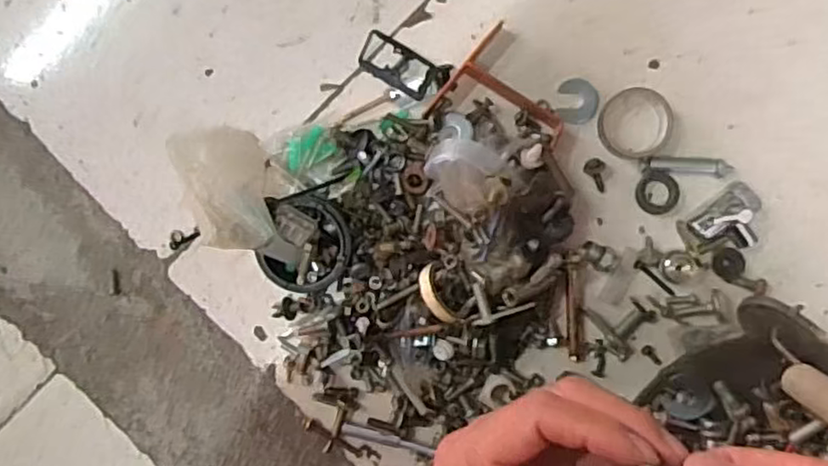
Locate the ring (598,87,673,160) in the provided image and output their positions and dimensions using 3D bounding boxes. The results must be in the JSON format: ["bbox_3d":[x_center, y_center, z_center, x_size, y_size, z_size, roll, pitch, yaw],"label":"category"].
[{"bbox_3d":[0.170,-0.084,0.510,0.056,0.007,0.054,0,90,4],"label":"ring"}]

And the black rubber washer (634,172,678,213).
[{"bbox_3d":[0.186,-0.030,0.506,0.035,0.011,0.032,0,95,-2],"label":"black rubber washer"}]

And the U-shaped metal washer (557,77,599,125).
[{"bbox_3d":[0.126,-0.101,0.510,0.030,0.004,0.034,4,91,4],"label":"U-shaped metal washer"}]

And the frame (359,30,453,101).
[{"bbox_3d":[-0.008,-0.129,0.517,0.072,0.011,0.033,28,92,4],"label":"frame"}]

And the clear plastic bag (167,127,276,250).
[{"bbox_3d":[-0.135,-0.036,0.505,0.061,0.063,0.101,-24,89,4],"label":"clear plastic bag"}]

